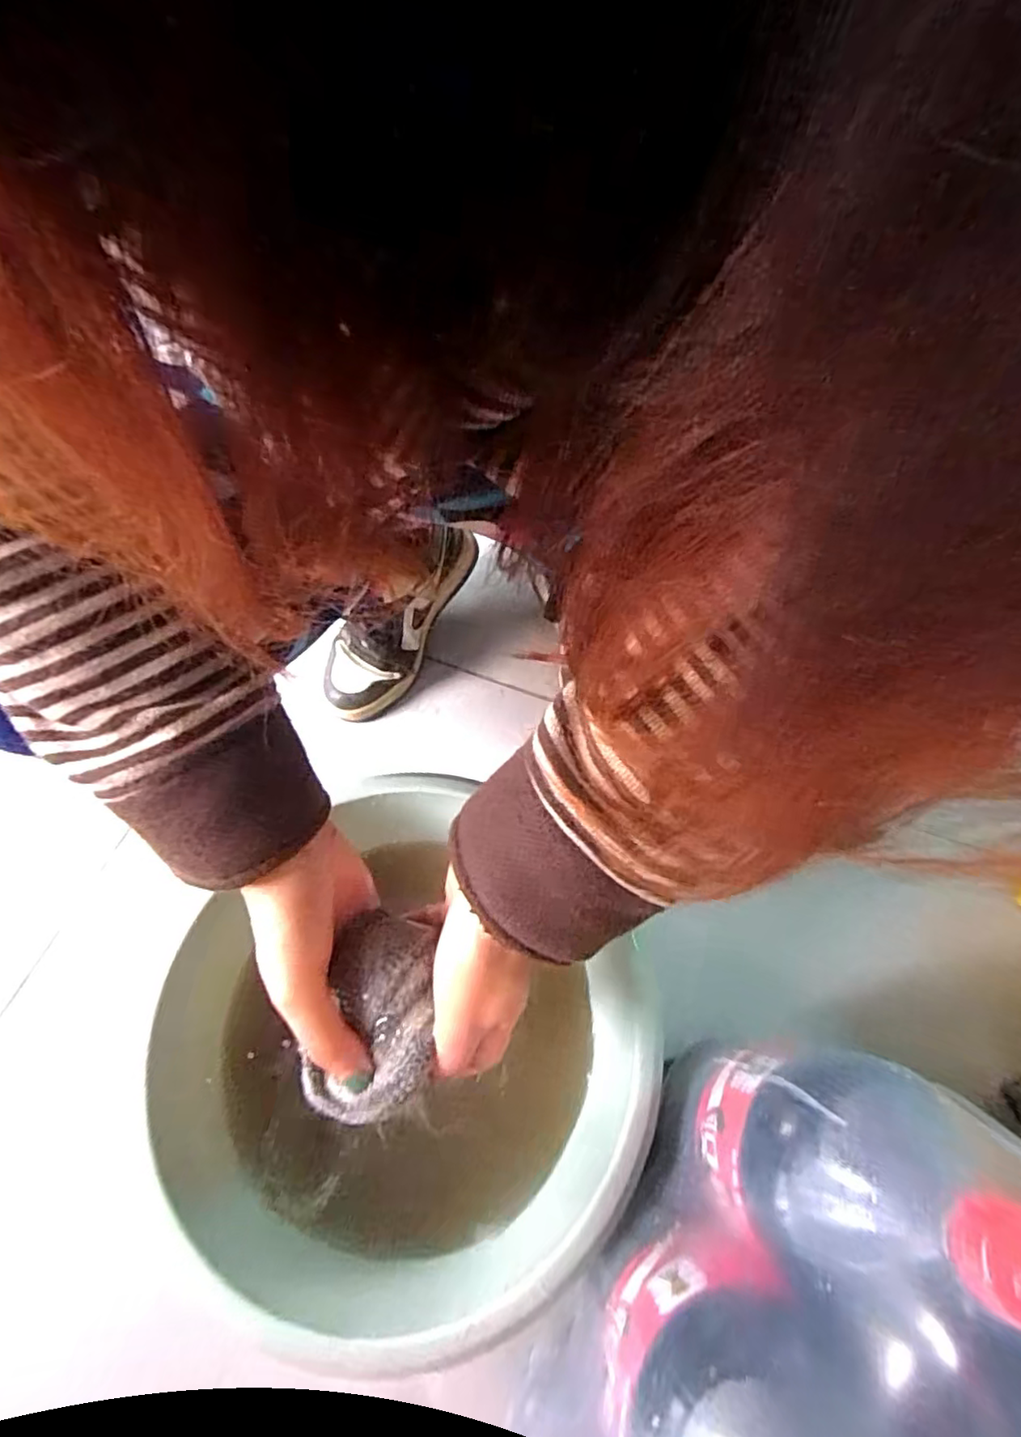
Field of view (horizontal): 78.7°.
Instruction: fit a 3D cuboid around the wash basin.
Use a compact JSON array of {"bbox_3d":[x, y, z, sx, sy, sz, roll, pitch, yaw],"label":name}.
[{"bbox_3d":[-0.072,0.228,0.433,0.301,0.106,0.275,0,64,1],"label":"wash basin"}]

